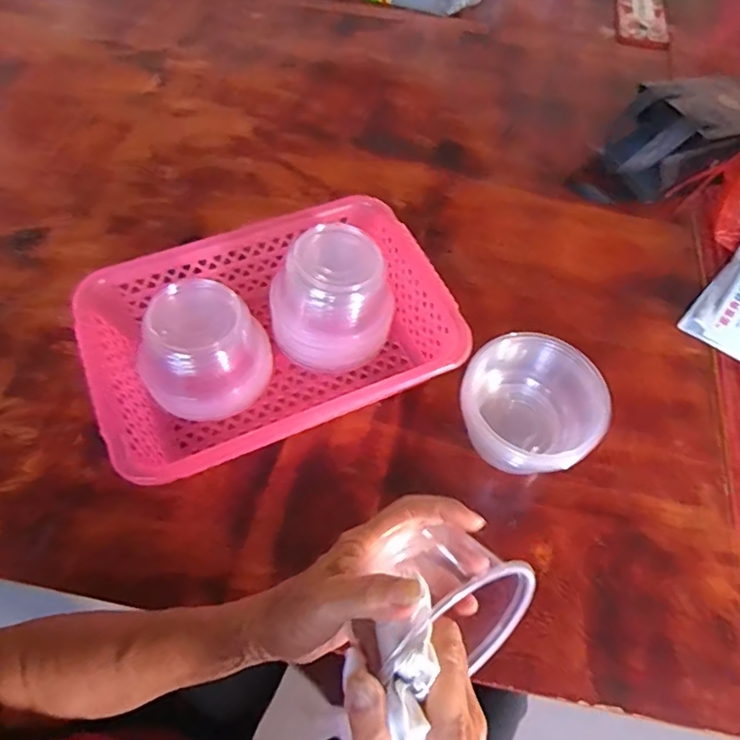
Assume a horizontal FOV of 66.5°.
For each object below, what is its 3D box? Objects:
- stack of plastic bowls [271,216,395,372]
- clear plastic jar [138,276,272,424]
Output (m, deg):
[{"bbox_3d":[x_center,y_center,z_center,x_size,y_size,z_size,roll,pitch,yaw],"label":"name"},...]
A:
[{"bbox_3d":[-0.037,-0.065,0.528,0.103,0.109,0.097,40,65,19],"label":"stack of plastic bowls"},{"bbox_3d":[-0.150,-0.016,0.506,0.108,0.091,0.099,1,59,-2],"label":"clear plastic jar"}]

